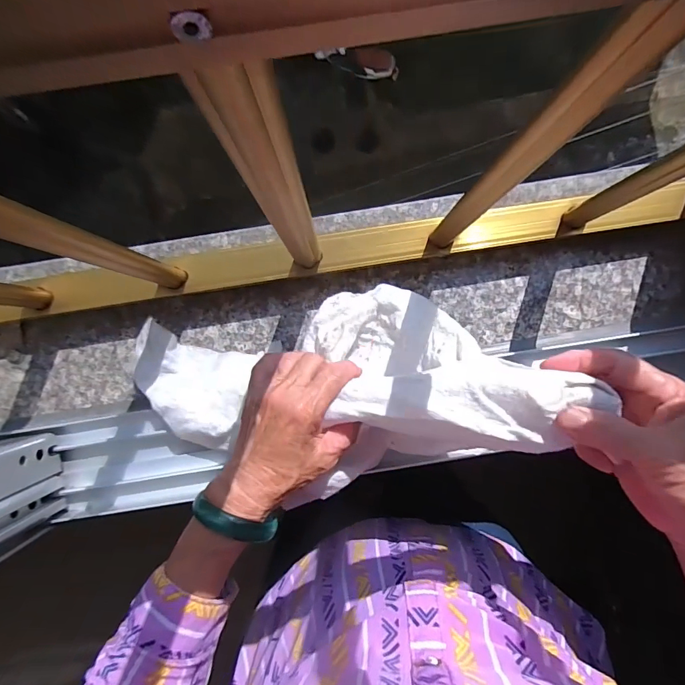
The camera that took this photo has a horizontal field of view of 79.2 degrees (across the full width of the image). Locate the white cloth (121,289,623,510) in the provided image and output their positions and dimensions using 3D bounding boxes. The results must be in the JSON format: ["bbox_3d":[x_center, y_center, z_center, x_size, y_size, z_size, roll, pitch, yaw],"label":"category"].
[{"bbox_3d":[-0.004,0.034,0.349,0.365,0.085,0.157,-1,89,20],"label":"white cloth"}]

